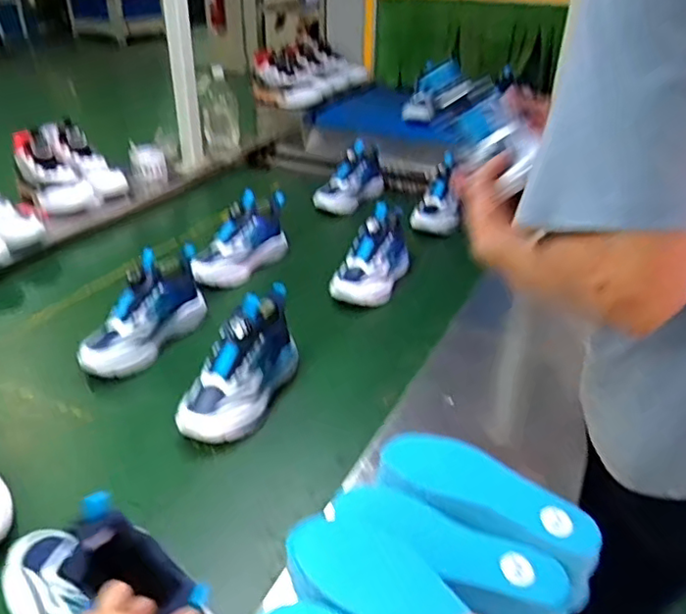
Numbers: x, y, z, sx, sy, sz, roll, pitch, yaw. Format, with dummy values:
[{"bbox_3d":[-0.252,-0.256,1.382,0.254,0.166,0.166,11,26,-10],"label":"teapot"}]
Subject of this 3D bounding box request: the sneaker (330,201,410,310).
[{"bbox_3d":[0.056,-0.099,1.087,0.104,0.118,0.200,10,34,13],"label":"sneaker"}]

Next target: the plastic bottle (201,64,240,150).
[{"bbox_3d":[-0.337,-0.548,1.696,0.103,0.213,0.083,-6,33,-12],"label":"plastic bottle"}]

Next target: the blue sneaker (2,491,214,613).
[{"bbox_3d":[-0.211,0.228,0.515,0.220,0.134,0.080,14,35,19],"label":"blue sneaker"}]

